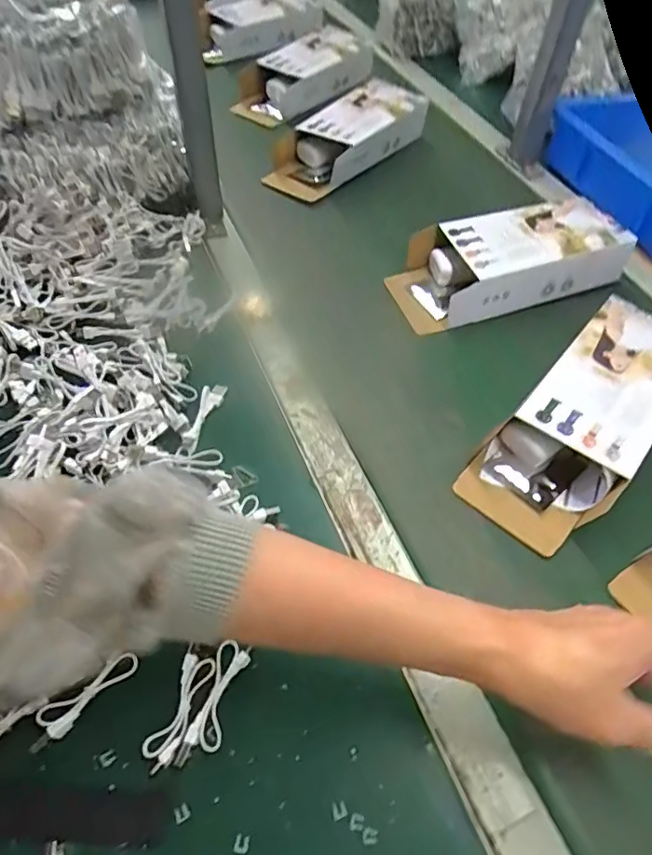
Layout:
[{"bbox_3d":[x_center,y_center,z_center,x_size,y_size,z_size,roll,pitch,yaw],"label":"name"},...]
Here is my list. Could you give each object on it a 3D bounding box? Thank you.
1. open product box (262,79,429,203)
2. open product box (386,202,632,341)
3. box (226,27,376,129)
[{"bbox_3d":[0.032,-0.402,0.735,0.097,0.061,0.263,36,66,25],"label":"open product box"},{"bbox_3d":[0.198,-0.185,0.582,0.249,0.051,0.111,-15,57,-5],"label":"open product box"},{"bbox_3d":[-0.045,-0.577,0.860,0.114,0.065,0.250,38,67,25],"label":"box"}]

